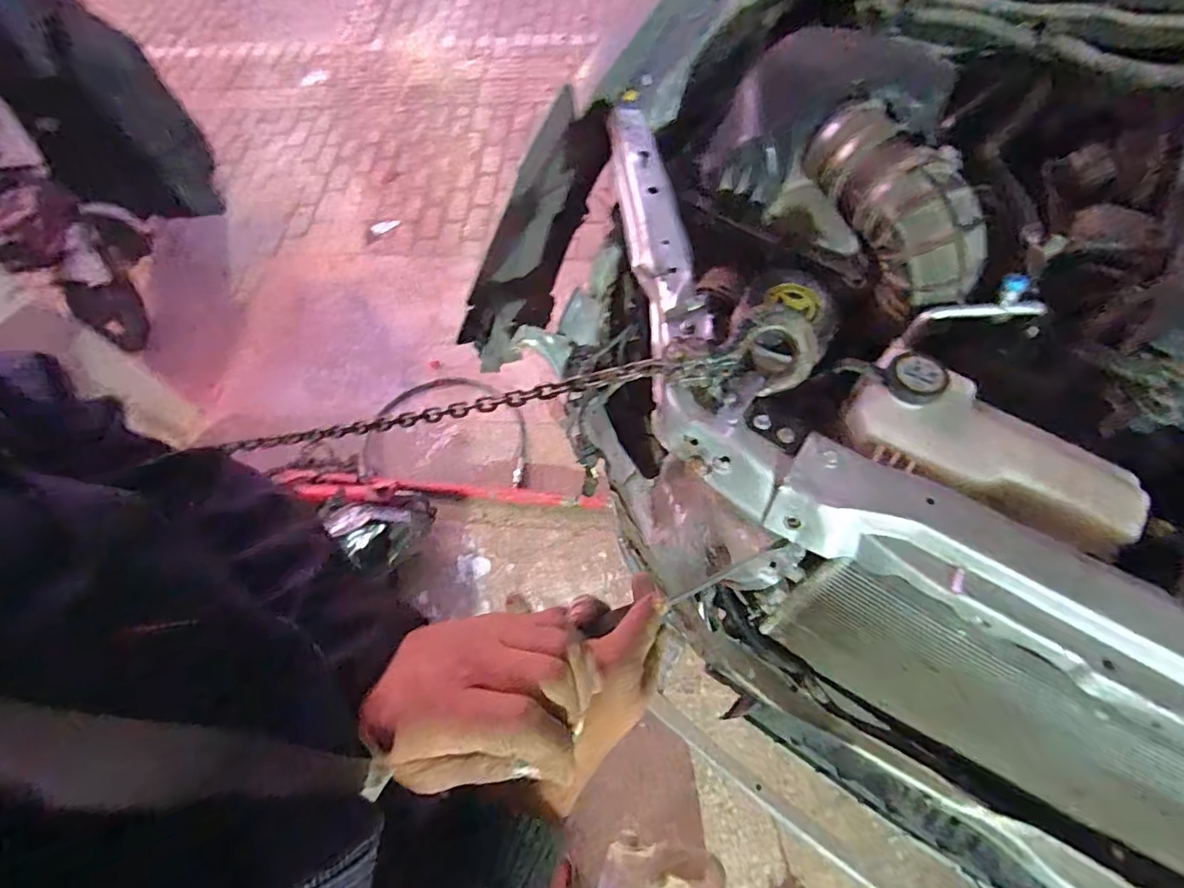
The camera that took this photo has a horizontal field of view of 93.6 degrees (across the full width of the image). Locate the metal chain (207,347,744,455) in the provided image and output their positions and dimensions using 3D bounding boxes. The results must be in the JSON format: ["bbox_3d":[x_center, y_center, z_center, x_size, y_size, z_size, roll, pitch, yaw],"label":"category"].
[{"bbox_3d":[-0.187,-0.032,0.627,0.681,0.030,0.020,-8,60,26],"label":"metal chain"}]

